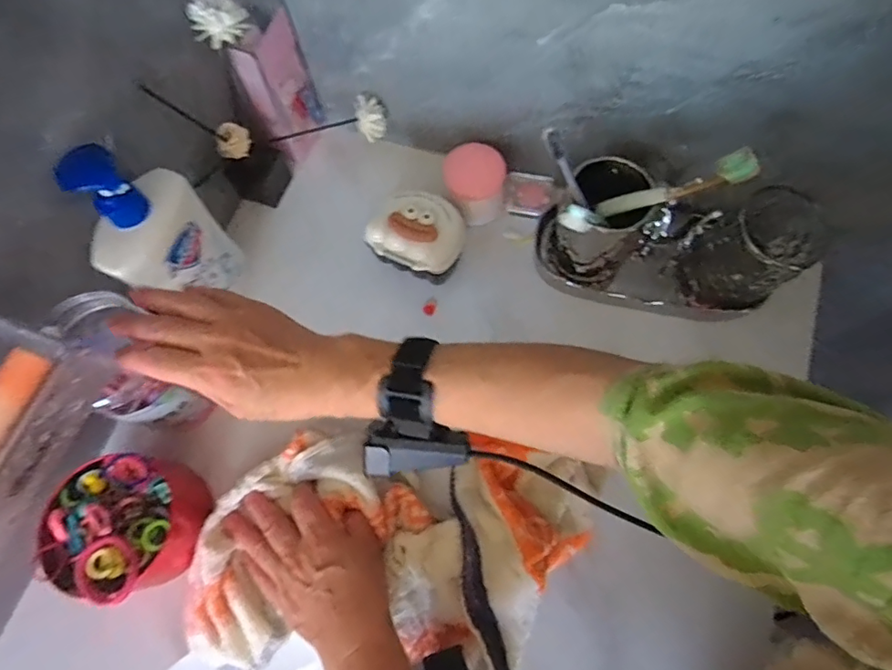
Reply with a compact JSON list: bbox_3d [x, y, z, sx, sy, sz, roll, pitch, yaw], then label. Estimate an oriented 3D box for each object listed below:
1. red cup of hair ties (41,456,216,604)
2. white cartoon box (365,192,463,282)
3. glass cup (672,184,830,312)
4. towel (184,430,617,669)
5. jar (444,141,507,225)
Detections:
[{"bbox_3d":[-0.254,0.147,0.417,0.097,0.070,0.098,-1,71,2],"label":"red cup of hair ties"},{"bbox_3d":[-0.026,-0.087,0.493,0.082,0.061,0.071,25,73,10],"label":"white cartoon box"},{"bbox_3d":[0.264,-0.073,0.457,0.084,0.100,0.078,-1,71,2],"label":"glass cup"},{"bbox_3d":[-0.039,0.175,0.412,0.314,0.042,0.175,3,71,3],"label":"towel"},{"bbox_3d":[0.032,-0.147,0.508,0.058,0.043,0.060,-31,72,-8],"label":"jar"}]

